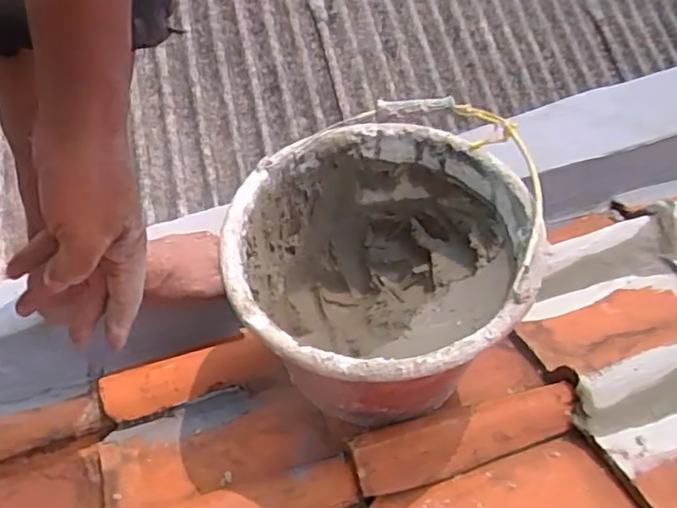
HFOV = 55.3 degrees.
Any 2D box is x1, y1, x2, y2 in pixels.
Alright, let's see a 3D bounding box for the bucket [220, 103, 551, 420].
[{"bbox_3d":[0.053,0.031,0.632,0.294,0.203,0.294,-1,50,1],"label":"bucket"}]

